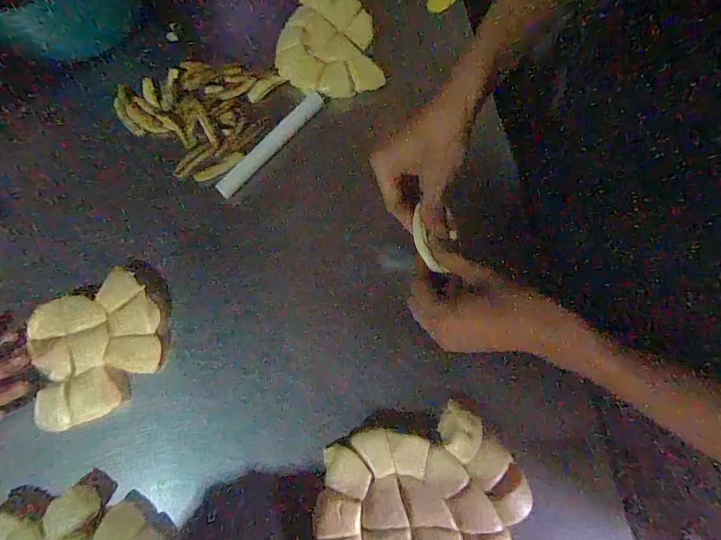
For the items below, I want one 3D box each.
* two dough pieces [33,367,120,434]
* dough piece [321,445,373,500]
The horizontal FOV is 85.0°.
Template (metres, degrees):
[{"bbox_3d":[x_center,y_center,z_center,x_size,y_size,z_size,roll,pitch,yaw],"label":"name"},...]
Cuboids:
[{"bbox_3d":[-0.306,0.141,0.428,0.074,0.026,0.051,-25,76,-6],"label":"two dough pieces"},{"bbox_3d":[-0.015,0.206,0.405,0.051,0.013,0.040,15,75,5],"label":"dough piece"}]

